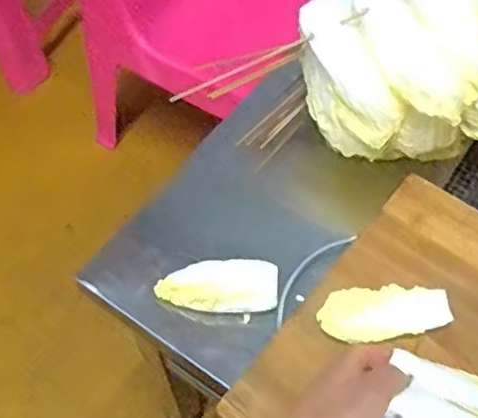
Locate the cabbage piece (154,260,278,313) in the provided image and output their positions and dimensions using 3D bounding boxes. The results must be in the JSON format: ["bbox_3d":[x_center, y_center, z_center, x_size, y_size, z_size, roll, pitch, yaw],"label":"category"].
[{"bbox_3d":[-0.018,0.070,0.510,0.098,0.046,0.038,2,57,3],"label":"cabbage piece"}]

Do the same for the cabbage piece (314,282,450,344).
[{"bbox_3d":[0.114,0.082,0.475,0.100,0.011,0.046,-7,57,-3],"label":"cabbage piece"}]

